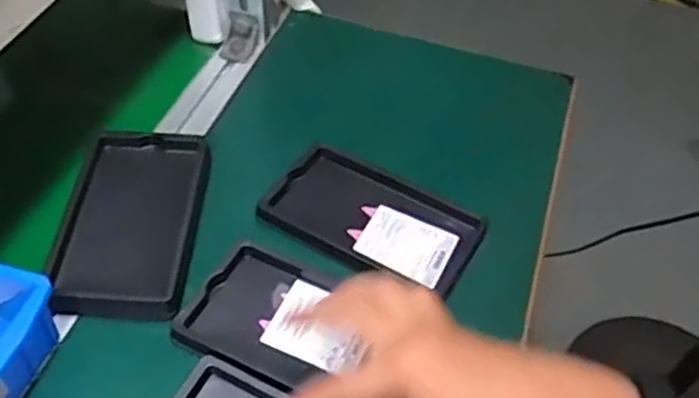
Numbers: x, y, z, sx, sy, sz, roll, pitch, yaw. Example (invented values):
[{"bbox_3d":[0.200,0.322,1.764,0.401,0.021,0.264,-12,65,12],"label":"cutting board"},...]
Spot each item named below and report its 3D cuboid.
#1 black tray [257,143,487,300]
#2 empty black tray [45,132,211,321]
[{"bbox_3d":[0.019,0.016,0.572,0.158,0.023,0.097,26,52,18],"label":"black tray"},{"bbox_3d":[-0.159,0.010,0.536,0.094,0.028,0.162,5,49,0],"label":"empty black tray"}]

